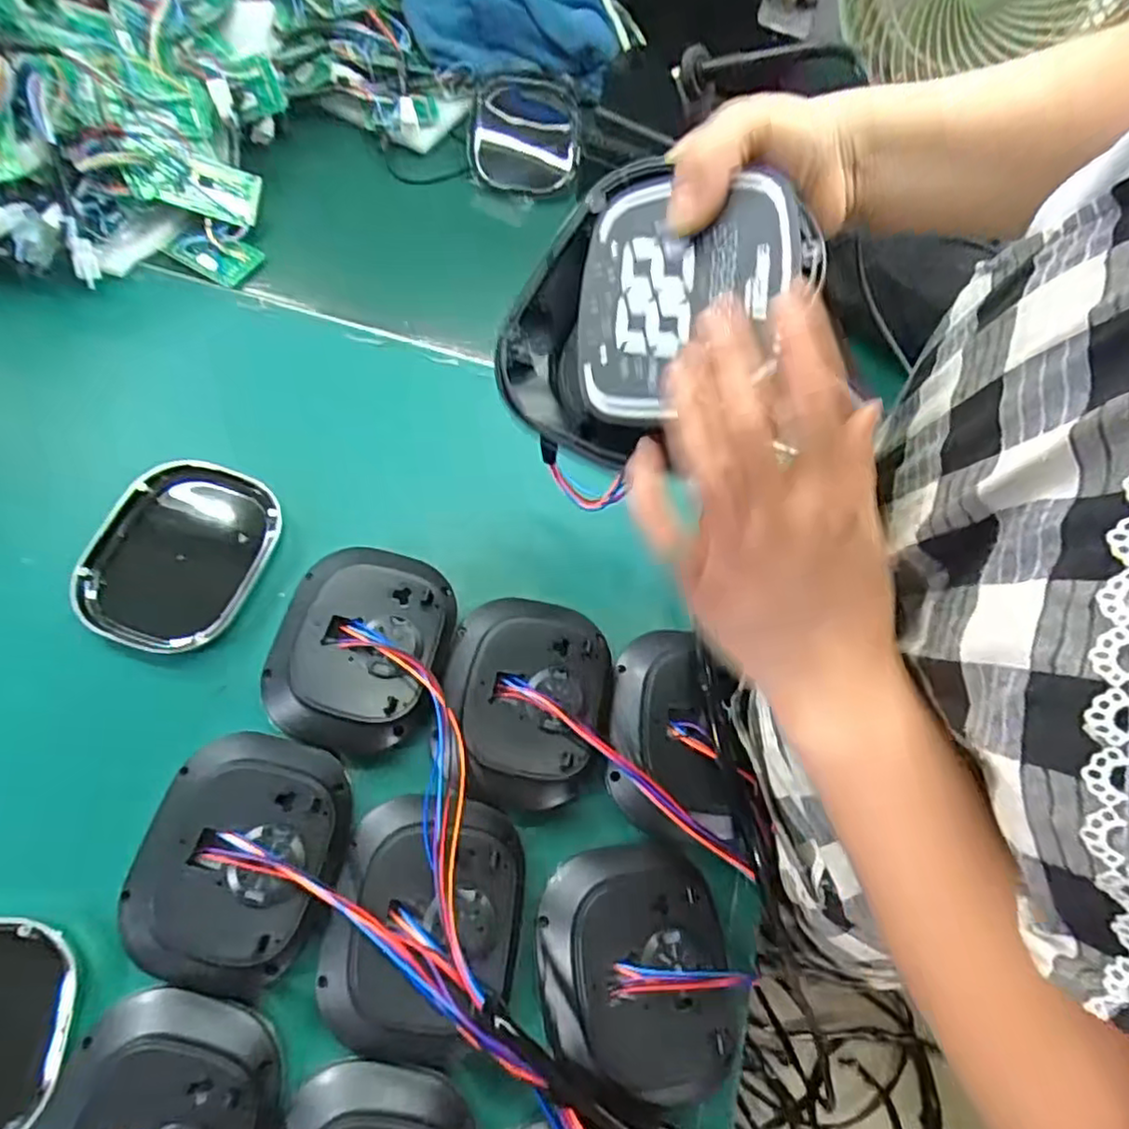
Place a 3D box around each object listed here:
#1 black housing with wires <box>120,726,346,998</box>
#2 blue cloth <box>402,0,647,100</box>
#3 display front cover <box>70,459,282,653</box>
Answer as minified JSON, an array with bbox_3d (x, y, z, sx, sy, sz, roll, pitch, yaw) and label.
[{"bbox_3d":[-0.196,0.177,0.411,0.113,0.032,0.138,15,67,1],"label":"black housing with wires"},{"bbox_3d":[-0.049,-0.590,0.729,0.250,0.087,0.146,2,67,-4],"label":"blue cloth"},{"bbox_3d":[-0.282,-0.009,0.497,0.121,0.021,0.143,20,67,3],"label":"display front cover"}]

